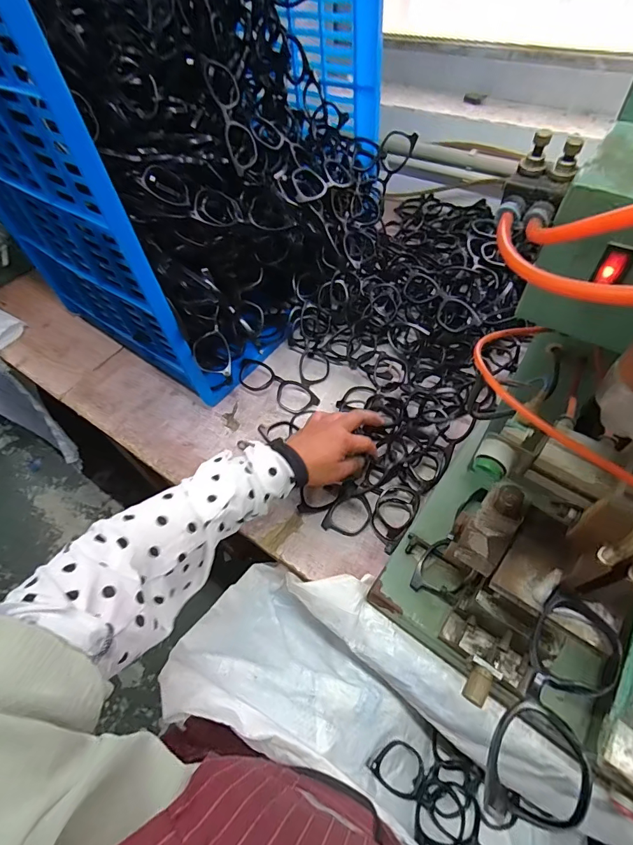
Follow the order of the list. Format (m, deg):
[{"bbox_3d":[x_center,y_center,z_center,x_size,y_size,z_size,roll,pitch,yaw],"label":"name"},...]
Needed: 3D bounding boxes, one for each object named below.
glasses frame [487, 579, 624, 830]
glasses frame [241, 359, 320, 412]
[{"bbox_3d":[0.142,0.167,0.237,0.047,0.014,0.132,30,63,23],"label":"glasses frame"},{"bbox_3d":[-0.059,-0.059,0.621,0.132,0.025,0.053,29,62,22],"label":"glasses frame"}]

